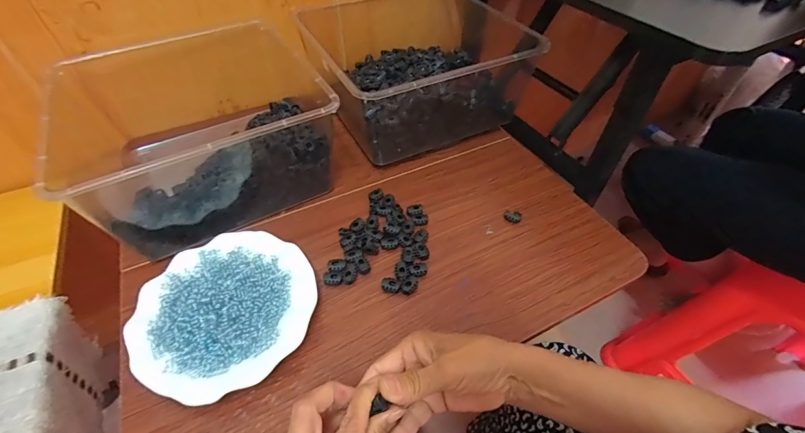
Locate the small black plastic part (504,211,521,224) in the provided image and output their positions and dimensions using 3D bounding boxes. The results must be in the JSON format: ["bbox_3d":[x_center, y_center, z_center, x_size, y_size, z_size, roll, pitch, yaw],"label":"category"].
[{"bbox_3d":[0.148,0.001,0.496,0.022,0.011,0.015,17,51,11],"label":"small black plastic part"}]

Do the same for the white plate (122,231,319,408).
[{"bbox_3d":[-0.190,0.097,0.398,0.176,0.036,0.181,2,50,-2],"label":"white plate"}]

